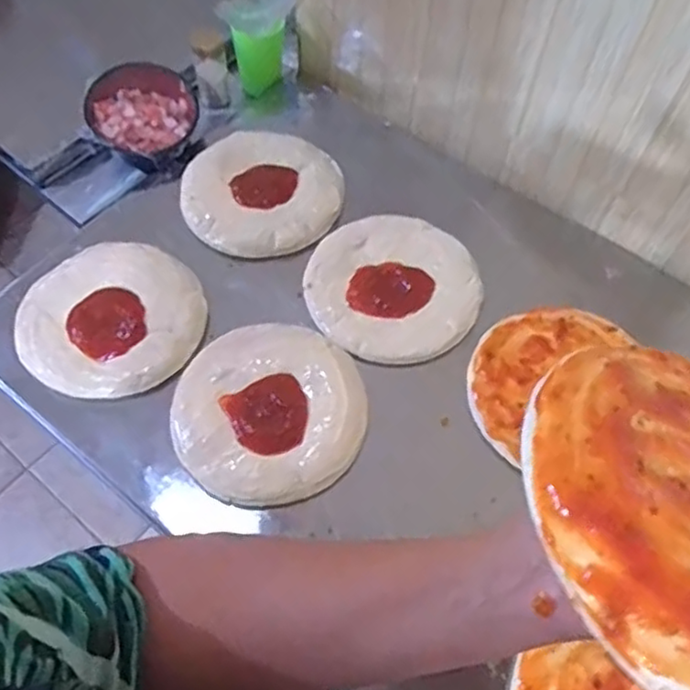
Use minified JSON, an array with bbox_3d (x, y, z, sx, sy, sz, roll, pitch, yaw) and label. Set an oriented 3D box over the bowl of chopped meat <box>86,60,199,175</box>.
[{"bbox_3d":[-0.277,-0.318,0.921,0.138,0.058,0.169,-19,60,-12],"label":"bowl of chopped meat"}]

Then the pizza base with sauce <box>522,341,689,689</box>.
[{"bbox_3d":[0.173,0.075,0.318,0.177,0.022,0.182,8,52,-10],"label":"pizza base with sauce"}]

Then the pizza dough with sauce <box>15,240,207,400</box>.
[{"bbox_3d":[-0.263,-0.041,0.758,0.193,0.019,0.205,-6,58,-4],"label":"pizza dough with sauce"}]

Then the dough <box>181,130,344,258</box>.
[{"bbox_3d":[-0.109,-0.201,0.858,0.200,0.028,0.178,6,58,3],"label":"dough"}]

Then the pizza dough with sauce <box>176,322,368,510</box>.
[{"bbox_3d":[-0.079,0.062,0.707,0.191,0.010,0.211,3,58,1],"label":"pizza dough with sauce"}]

